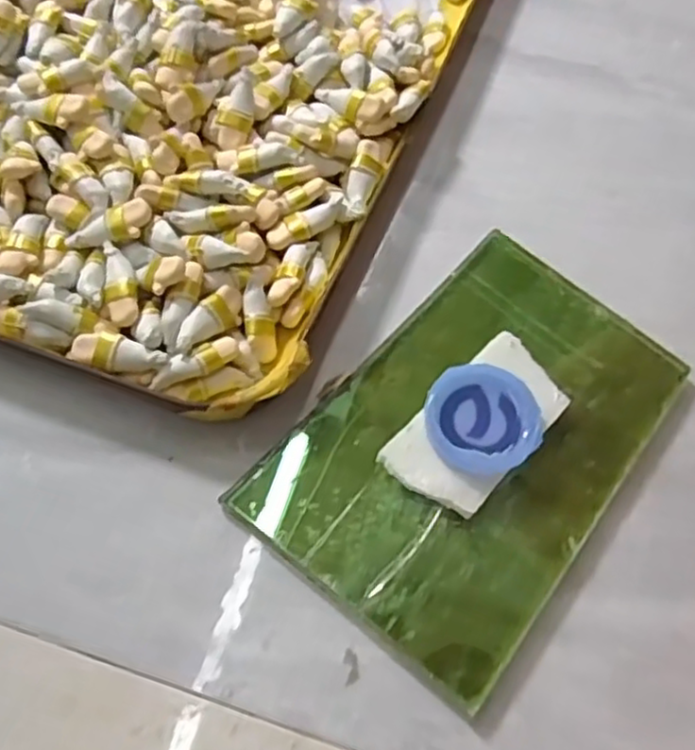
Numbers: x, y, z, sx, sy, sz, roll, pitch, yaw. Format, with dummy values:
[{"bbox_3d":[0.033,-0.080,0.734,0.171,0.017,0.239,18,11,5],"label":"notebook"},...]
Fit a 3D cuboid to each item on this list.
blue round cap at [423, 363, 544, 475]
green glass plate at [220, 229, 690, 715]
[{"bbox_3d":[0.032,0.011,0.165,0.027,0.007,0.027,1,62,-2],"label":"blue round cap"},{"bbox_3d":[0.031,0.014,0.170,0.067,0.005,0.103,36,66,15],"label":"green glass plate"}]

